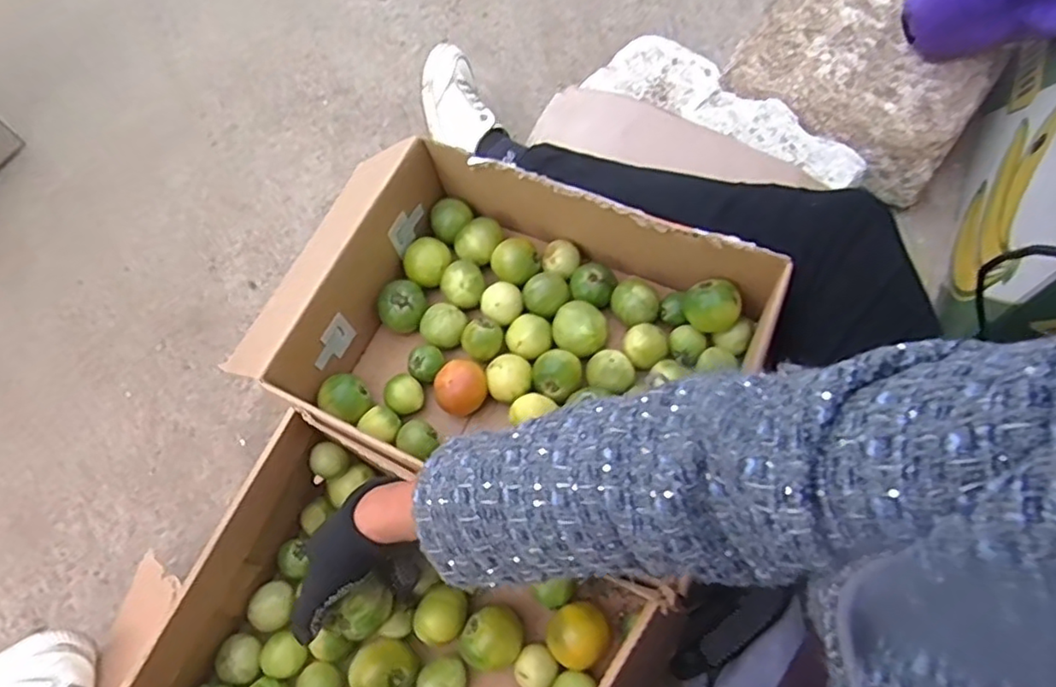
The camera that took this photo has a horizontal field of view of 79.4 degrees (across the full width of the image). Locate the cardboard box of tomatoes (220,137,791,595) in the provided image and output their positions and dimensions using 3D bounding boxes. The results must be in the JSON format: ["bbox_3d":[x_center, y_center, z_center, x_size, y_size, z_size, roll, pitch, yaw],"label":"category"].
[{"bbox_3d":[-0.013,-0.002,0.560,0.374,0.117,0.265,24,71,11],"label":"cardboard box of tomatoes"}]

